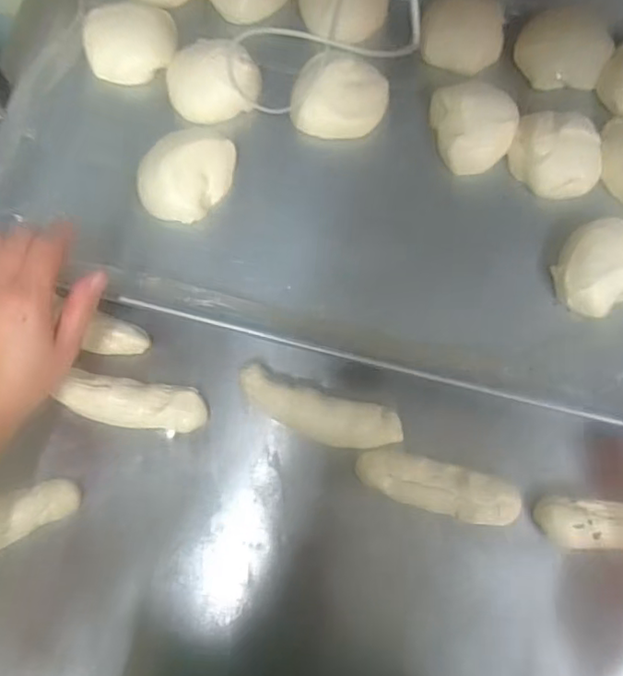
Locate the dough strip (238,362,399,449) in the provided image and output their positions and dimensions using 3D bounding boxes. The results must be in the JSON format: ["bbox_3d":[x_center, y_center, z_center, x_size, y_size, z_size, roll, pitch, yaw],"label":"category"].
[{"bbox_3d":[0.006,0.062,0.494,0.133,0.023,0.042,18,78,3],"label":"dough strip"}]

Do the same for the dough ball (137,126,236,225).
[{"bbox_3d":[-0.109,-0.144,0.524,0.065,0.038,0.088,39,80,7],"label":"dough ball"}]

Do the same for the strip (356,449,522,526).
[{"bbox_3d":[0.100,0.118,0.477,0.128,0.021,0.037,16,78,2],"label":"strip"}]

